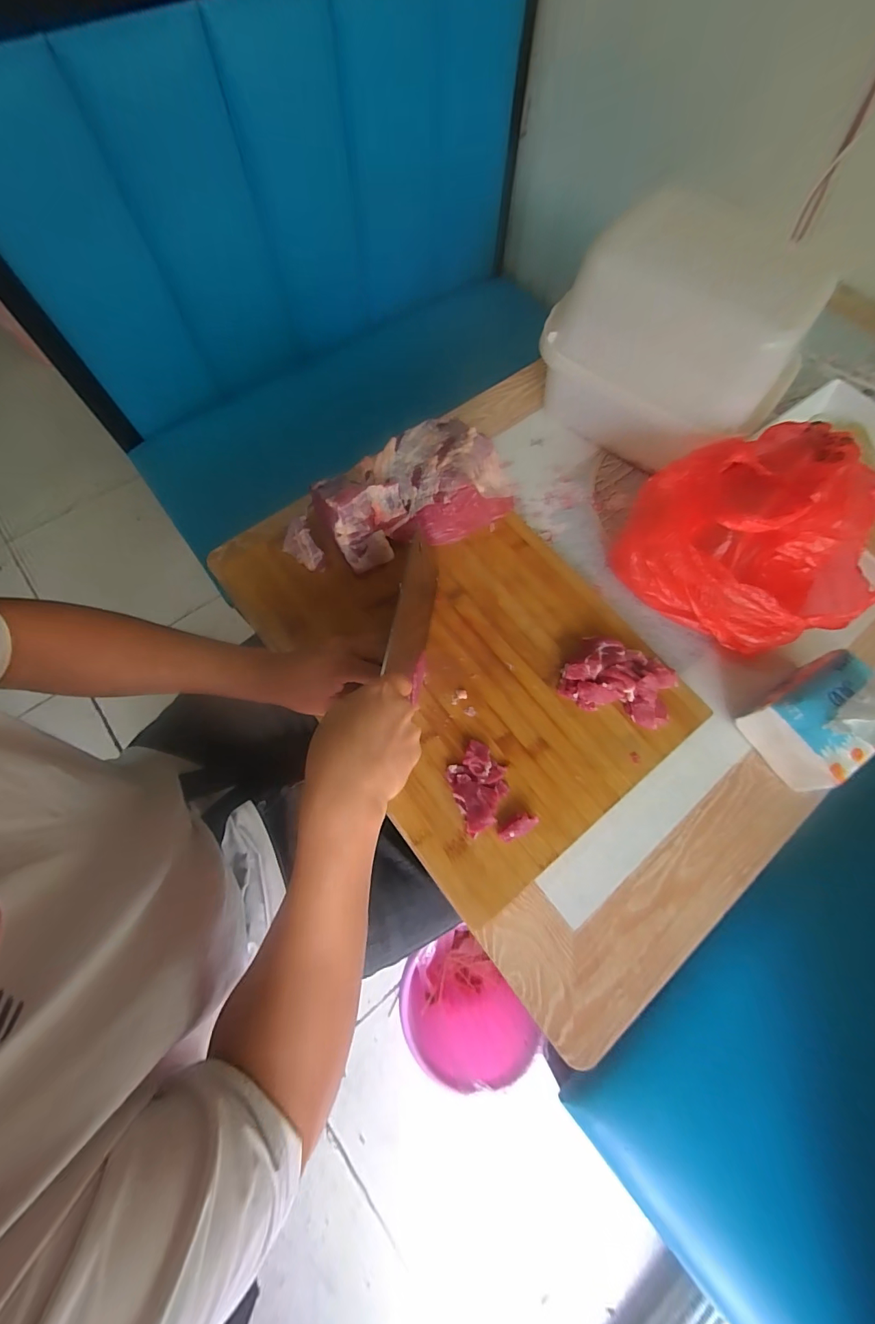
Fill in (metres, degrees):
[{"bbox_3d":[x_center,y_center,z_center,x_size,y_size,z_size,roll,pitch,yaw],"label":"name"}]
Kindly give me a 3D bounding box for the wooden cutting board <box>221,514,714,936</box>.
[{"bbox_3d":[0.007,-0.035,0.487,0.335,0.029,0.511,-38,75,-11],"label":"wooden cutting board"}]

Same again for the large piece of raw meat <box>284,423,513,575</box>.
[{"bbox_3d":[-0.053,-0.194,0.501,0.271,0.077,0.131,-27,74,-10],"label":"large piece of raw meat"}]

